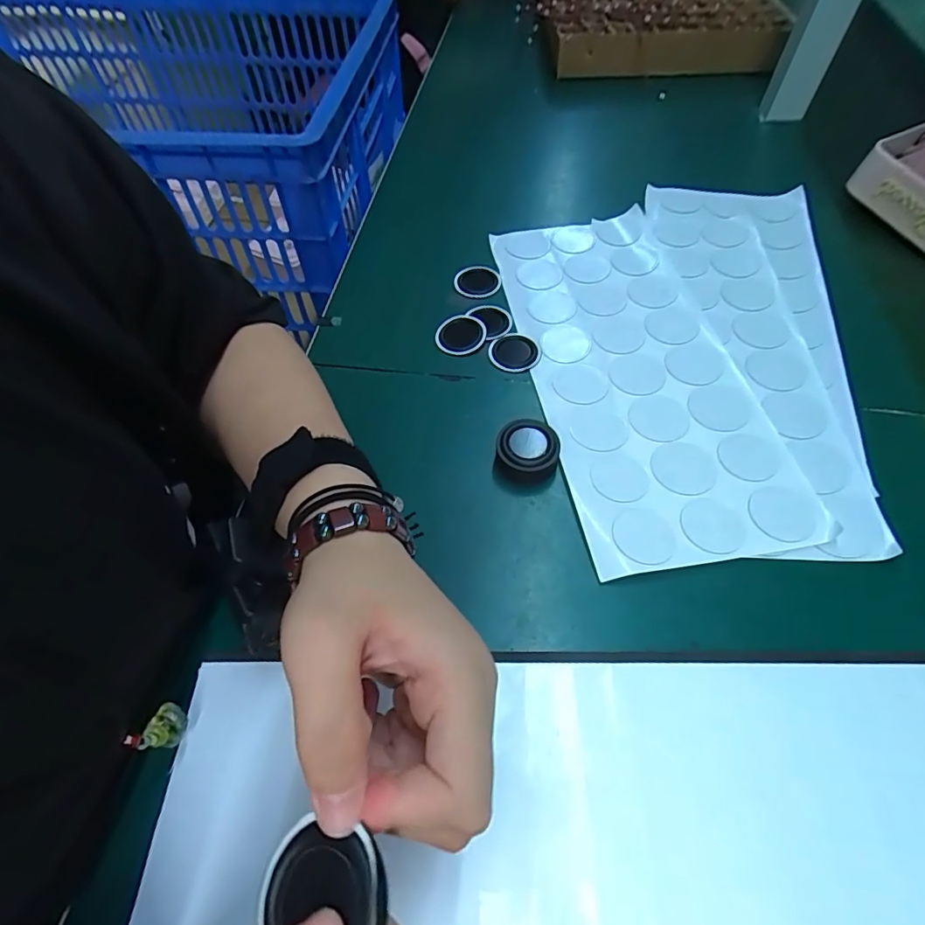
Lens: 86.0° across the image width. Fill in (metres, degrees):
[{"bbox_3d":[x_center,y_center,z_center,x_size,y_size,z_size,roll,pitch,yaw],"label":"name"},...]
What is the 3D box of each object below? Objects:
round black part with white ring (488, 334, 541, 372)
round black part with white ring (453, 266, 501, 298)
[{"bbox_3d":[0.040,-0.082,0.367,0.037,0.004,0.033,32,65,20],"label":"round black part with white ring"},{"bbox_3d":[0.014,-0.151,0.414,0.036,0.010,0.036,-1,59,2],"label":"round black part with white ring"}]

